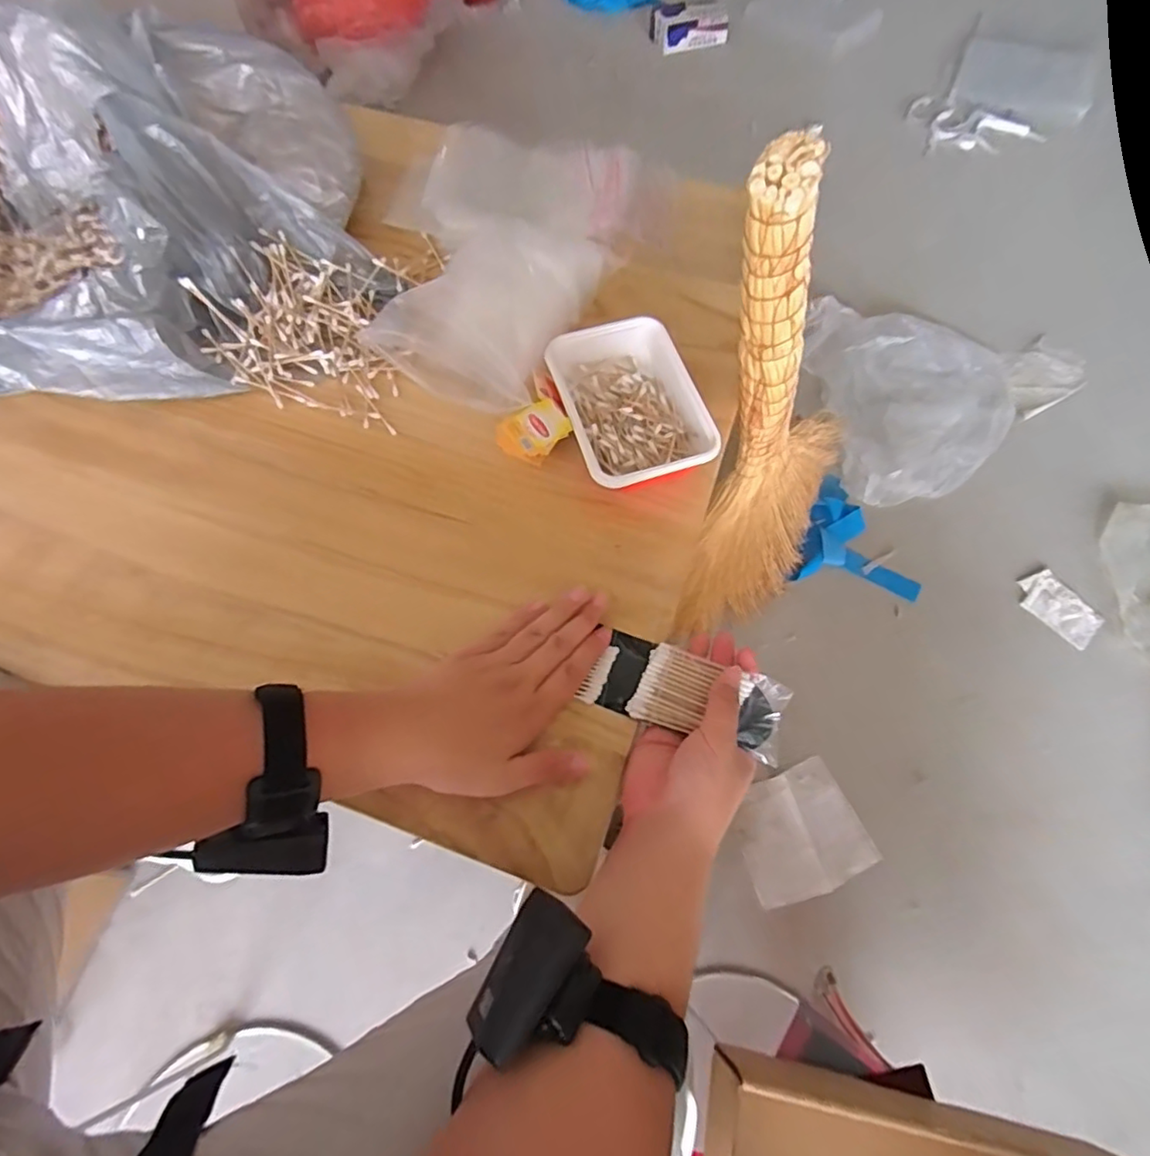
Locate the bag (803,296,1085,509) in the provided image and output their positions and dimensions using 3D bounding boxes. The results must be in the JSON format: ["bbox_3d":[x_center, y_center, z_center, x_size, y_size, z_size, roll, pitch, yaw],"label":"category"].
[{"bbox_3d":[0.731,-0.374,1.194,0.521,0.041,0.453,-8,65,-4],"label":"bag"}]

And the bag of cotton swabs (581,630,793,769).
[{"bbox_3d":[0.080,0.083,0.446,0.140,0.013,0.062,14,66,12],"label":"bag of cotton swabs"}]

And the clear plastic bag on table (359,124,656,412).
[{"bbox_3d":[-0.079,-0.353,0.637,0.275,0.069,0.375,15,66,7],"label":"clear plastic bag on table"}]

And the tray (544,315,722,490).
[{"bbox_3d":[0.053,-0.157,0.547,0.120,0.034,0.172,-16,66,-7],"label":"tray"}]

